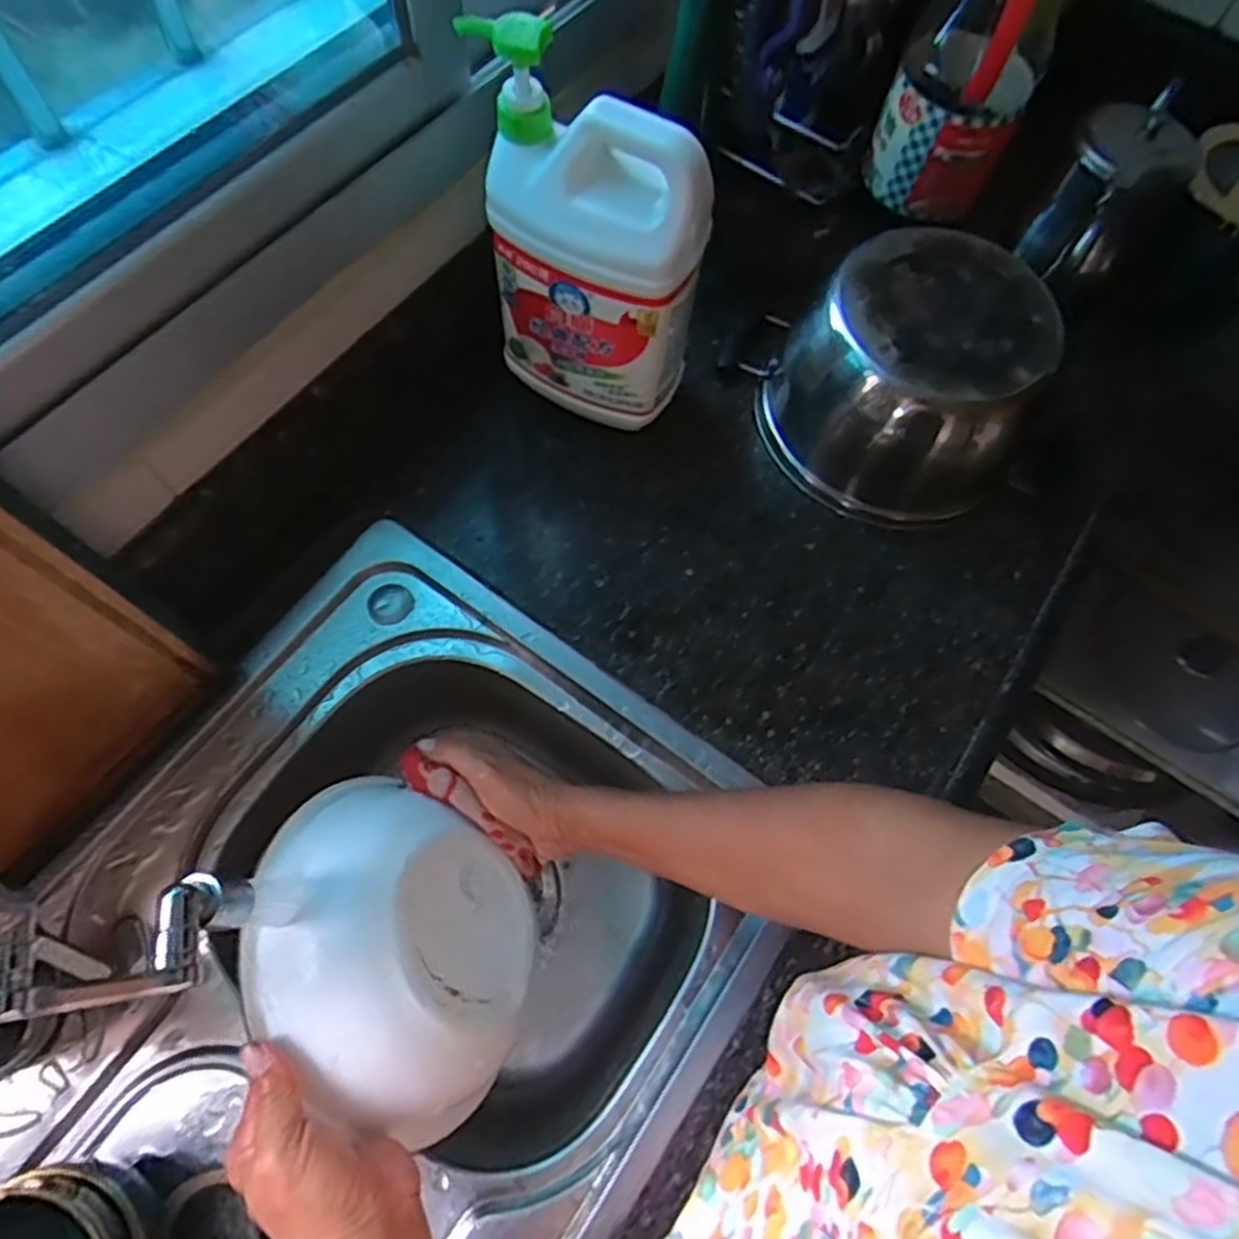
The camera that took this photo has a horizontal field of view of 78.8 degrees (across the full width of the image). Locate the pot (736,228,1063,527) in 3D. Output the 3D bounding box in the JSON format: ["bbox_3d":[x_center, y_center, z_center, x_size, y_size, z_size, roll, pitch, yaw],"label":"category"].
[{"bbox_3d":[0.224,-0.191,0.599,0.187,0.128,0.189,1,68,-3],"label":"pot"}]

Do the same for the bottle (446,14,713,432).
[{"bbox_3d":[-0.022,-0.248,0.540,0.150,0.259,0.076,25,68,6],"label":"bottle"}]

